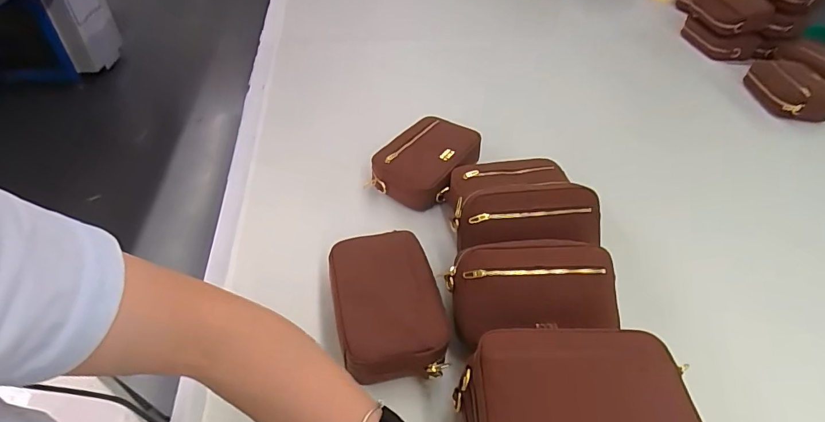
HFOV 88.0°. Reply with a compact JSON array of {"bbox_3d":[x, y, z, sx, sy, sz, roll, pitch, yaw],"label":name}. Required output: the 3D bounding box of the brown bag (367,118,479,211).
[{"bbox_3d":[0.026,-0.085,0.750,0.136,0.066,0.195,32,52,25],"label":"brown bag"}]

